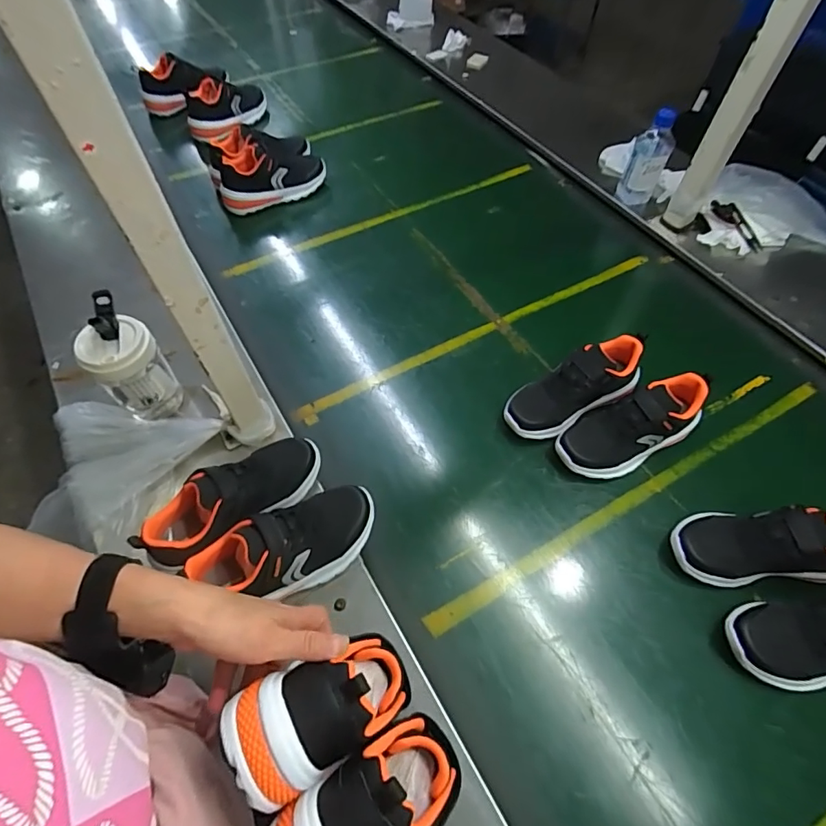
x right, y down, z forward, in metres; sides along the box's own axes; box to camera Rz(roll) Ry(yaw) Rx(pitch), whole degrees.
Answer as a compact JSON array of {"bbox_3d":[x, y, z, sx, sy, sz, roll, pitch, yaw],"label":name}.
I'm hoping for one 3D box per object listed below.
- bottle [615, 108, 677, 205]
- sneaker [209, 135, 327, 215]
[{"bbox_3d":[0.447,-0.477,0.918,0.067,0.181,0.054,23,60,13],"label":"bottle"},{"bbox_3d":[-0.293,-0.502,0.998,0.225,0.100,0.100,-23,61,-15],"label":"sneaker"}]

